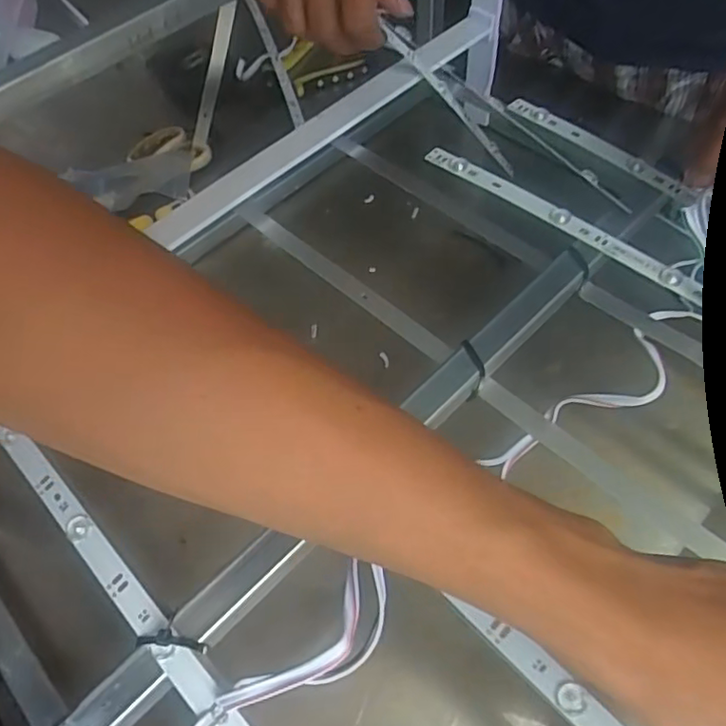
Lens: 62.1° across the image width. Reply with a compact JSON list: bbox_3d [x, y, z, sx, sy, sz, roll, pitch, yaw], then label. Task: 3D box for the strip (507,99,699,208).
[{"bbox_3d":[0.167,-0.154,0.430,0.014,0.010,0.149,-37,62,-19],"label":"strip"}]

